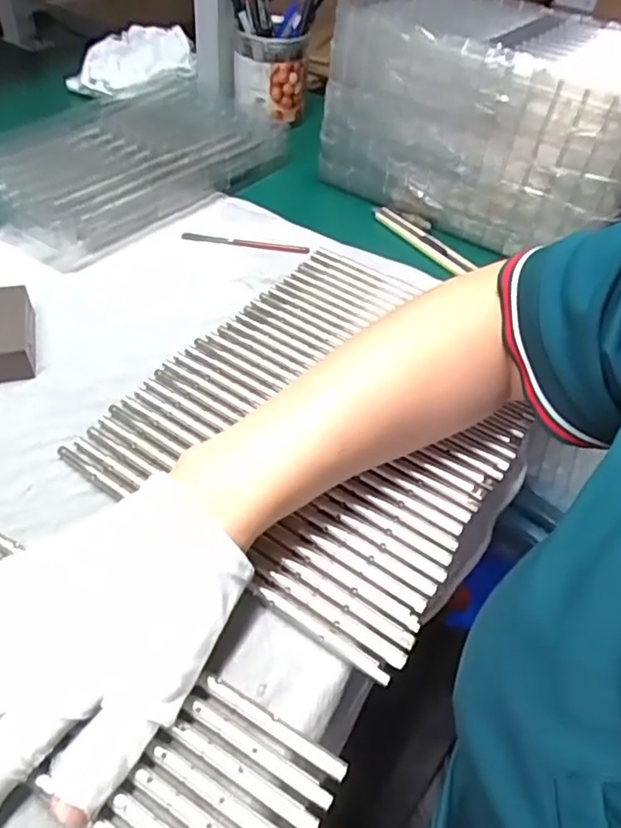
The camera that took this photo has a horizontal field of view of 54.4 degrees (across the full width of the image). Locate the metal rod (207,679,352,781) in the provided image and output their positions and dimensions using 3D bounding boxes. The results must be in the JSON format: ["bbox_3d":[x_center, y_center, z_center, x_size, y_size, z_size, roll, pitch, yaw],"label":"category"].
[{"bbox_3d":[-0.014,0.128,0.251,0.067,0.004,0.008,26,49,18],"label":"metal rod"}]

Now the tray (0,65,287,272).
[{"bbox_3d":[-0.172,-0.236,0.561,0.181,0.039,0.282,30,51,21],"label":"tray"}]

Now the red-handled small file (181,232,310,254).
[{"bbox_3d":[-0.055,-0.145,0.515,0.106,0.006,0.010,5,46,-1],"label":"red-handled small file"}]

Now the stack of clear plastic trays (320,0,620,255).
[{"bbox_3d":[0.171,-0.269,0.553,0.282,0.147,0.178,24,49,17],"label":"stack of clear plastic trays"}]

